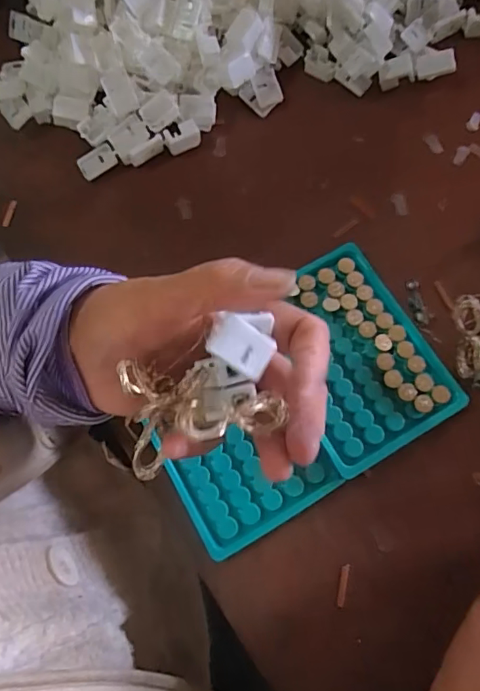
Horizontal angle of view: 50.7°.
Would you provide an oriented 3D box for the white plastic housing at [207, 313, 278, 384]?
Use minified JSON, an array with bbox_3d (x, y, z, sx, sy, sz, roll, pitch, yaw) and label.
[{"bbox_3d":[0.000,0.000,0.218,0.027,0.008,0.019,35,82,-19],"label":"white plastic housing"}]

